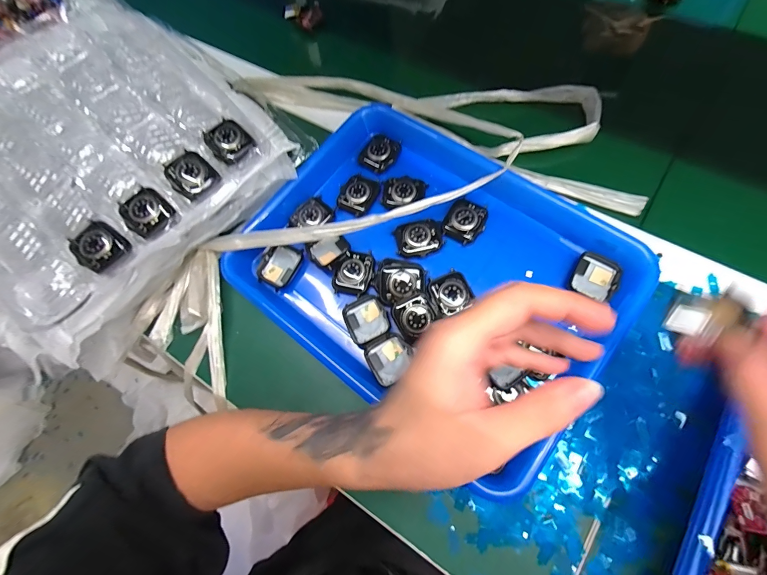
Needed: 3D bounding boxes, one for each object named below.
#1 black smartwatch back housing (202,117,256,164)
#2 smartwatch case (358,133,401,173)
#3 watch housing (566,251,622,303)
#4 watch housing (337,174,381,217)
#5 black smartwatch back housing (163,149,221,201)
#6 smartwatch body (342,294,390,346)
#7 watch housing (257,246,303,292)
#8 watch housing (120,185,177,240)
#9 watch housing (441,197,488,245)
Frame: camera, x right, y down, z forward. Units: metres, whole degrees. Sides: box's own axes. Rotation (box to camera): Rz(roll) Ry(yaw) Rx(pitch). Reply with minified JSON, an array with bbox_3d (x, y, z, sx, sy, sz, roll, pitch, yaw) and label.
[{"bbox_3d":[-0.147,-0.140,0.329,0.037,0.009,0.048,-36,71,-4],"label":"black smartwatch back housing"},{"bbox_3d":[-0.005,-0.149,0.381,0.037,0.011,0.042,29,78,16],"label":"smartwatch case"},{"bbox_3d":[0.190,-0.010,0.310,0.037,0.009,0.041,24,77,15],"label":"watch housing"},{"bbox_3d":[-0.026,-0.099,0.361,0.037,0.008,0.043,20,76,14],"label":"watch housing"},{"bbox_3d":[-0.177,-0.104,0.318,0.043,0.011,0.036,35,80,17],"label":"black smartwatch back housing"},{"bbox_3d":[-0.016,0.030,0.323,0.039,0.008,0.042,-30,71,-2],"label":"smartwatch body"},{"bbox_3d":[-0.104,-0.021,0.348,0.036,0.010,0.043,27,91,13],"label":"watch housing"},{"bbox_3d":[-0.210,-0.067,0.308,0.046,0.014,0.037,37,81,17],"label":"watch housing"},{"bbox_3d":[0.080,-0.066,0.342,0.038,0.010,0.042,26,78,15],"label":"watch housing"}]

